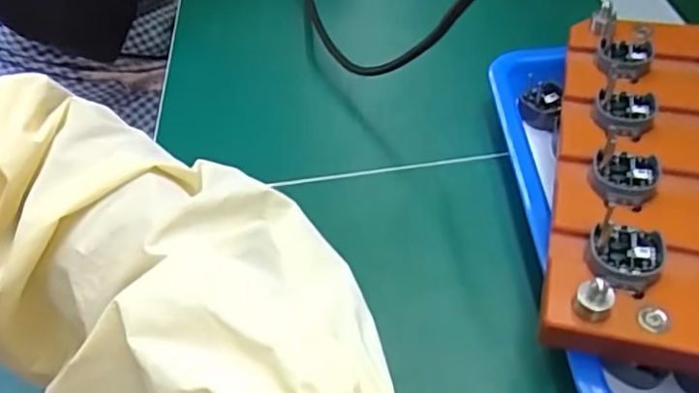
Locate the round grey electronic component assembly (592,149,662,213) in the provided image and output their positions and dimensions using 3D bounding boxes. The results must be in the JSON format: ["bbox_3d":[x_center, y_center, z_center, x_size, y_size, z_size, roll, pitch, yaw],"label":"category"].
[{"bbox_3d":[0.110,-0.009,0.244,0.025,0.007,0.030,25,53,23],"label":"round grey electronic component assembly"}]

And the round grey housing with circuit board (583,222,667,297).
[{"bbox_3d":[0.099,0.021,0.221,0.026,0.006,0.027,-1,47,1],"label":"round grey housing with circuit board"}]

